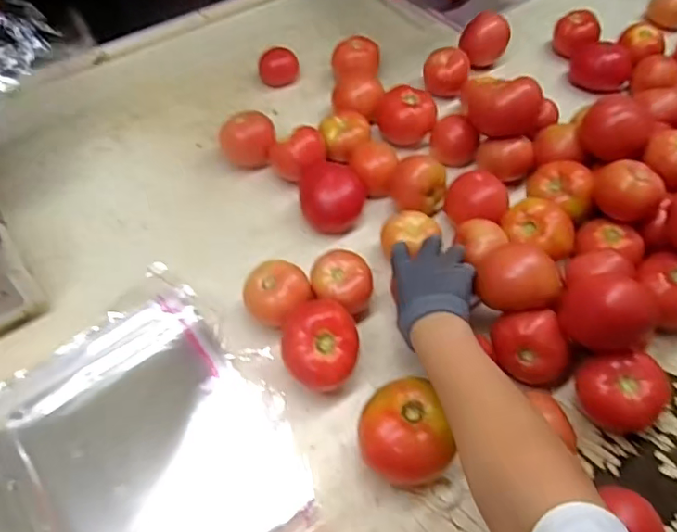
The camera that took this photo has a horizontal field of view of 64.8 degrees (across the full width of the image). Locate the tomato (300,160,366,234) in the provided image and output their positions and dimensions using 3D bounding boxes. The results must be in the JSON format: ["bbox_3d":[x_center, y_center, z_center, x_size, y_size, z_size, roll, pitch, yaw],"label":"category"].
[{"bbox_3d":[-0.008,-0.091,0.713,0.084,0.059,0.077,0,56,-1],"label":"tomato"}]

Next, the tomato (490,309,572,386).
[{"bbox_3d":[0.213,0.085,0.583,0.074,0.062,0.080,0,55,1],"label":"tomato"}]

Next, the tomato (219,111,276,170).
[{"bbox_3d":[-0.130,-0.177,0.771,0.078,0.065,0.063,-5,56,-4],"label":"tomato"}]

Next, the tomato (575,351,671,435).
[{"bbox_3d":[0.297,0.132,0.564,0.072,0.070,0.082,-37,64,-23],"label":"tomato"}]

